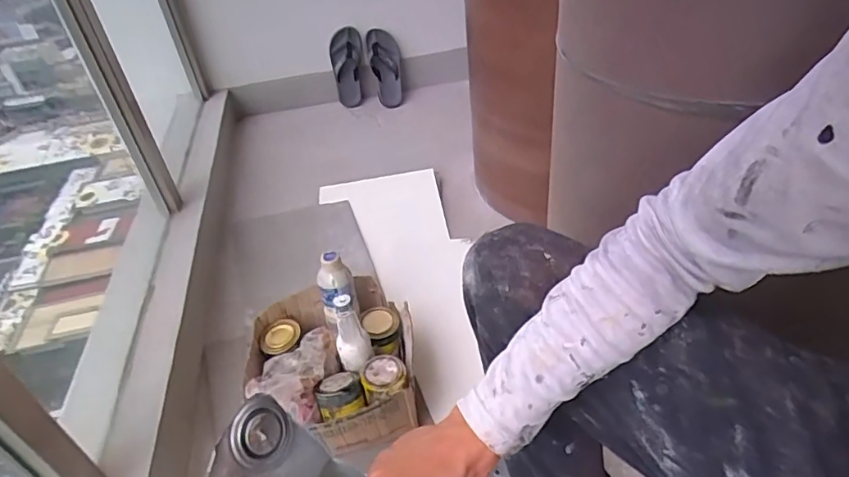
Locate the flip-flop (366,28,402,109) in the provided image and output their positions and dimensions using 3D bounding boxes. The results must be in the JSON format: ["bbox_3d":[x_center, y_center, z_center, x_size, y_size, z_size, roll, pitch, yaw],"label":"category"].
[{"bbox_3d":[-0.124,-0.555,1.782,0.104,0.257,0.059,-9,39,-3],"label":"flip-flop"}]

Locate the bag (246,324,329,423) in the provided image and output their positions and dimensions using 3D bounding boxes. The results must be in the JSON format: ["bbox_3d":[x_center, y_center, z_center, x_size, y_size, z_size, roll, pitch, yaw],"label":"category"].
[{"bbox_3d":[-0.209,0.202,0.865,0.120,0.060,0.172,-3,39,4],"label":"bag"}]

